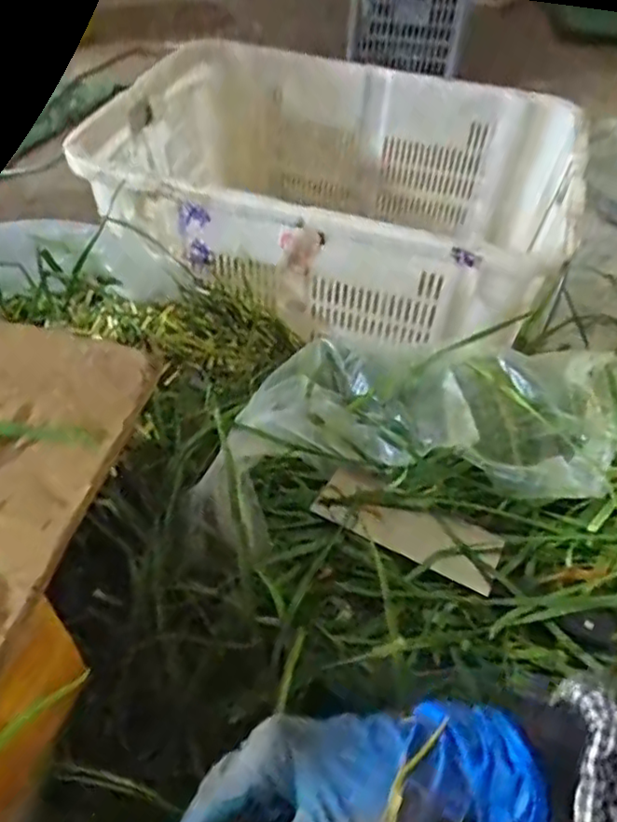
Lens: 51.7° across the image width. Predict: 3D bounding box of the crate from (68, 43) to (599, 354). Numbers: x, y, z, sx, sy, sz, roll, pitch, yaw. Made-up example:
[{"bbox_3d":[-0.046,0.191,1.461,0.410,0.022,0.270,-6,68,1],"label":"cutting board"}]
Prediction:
[{"bbox_3d":[0.035,-0.321,0.982,0.661,0.271,0.442,13,50,11],"label":"crate"}]

